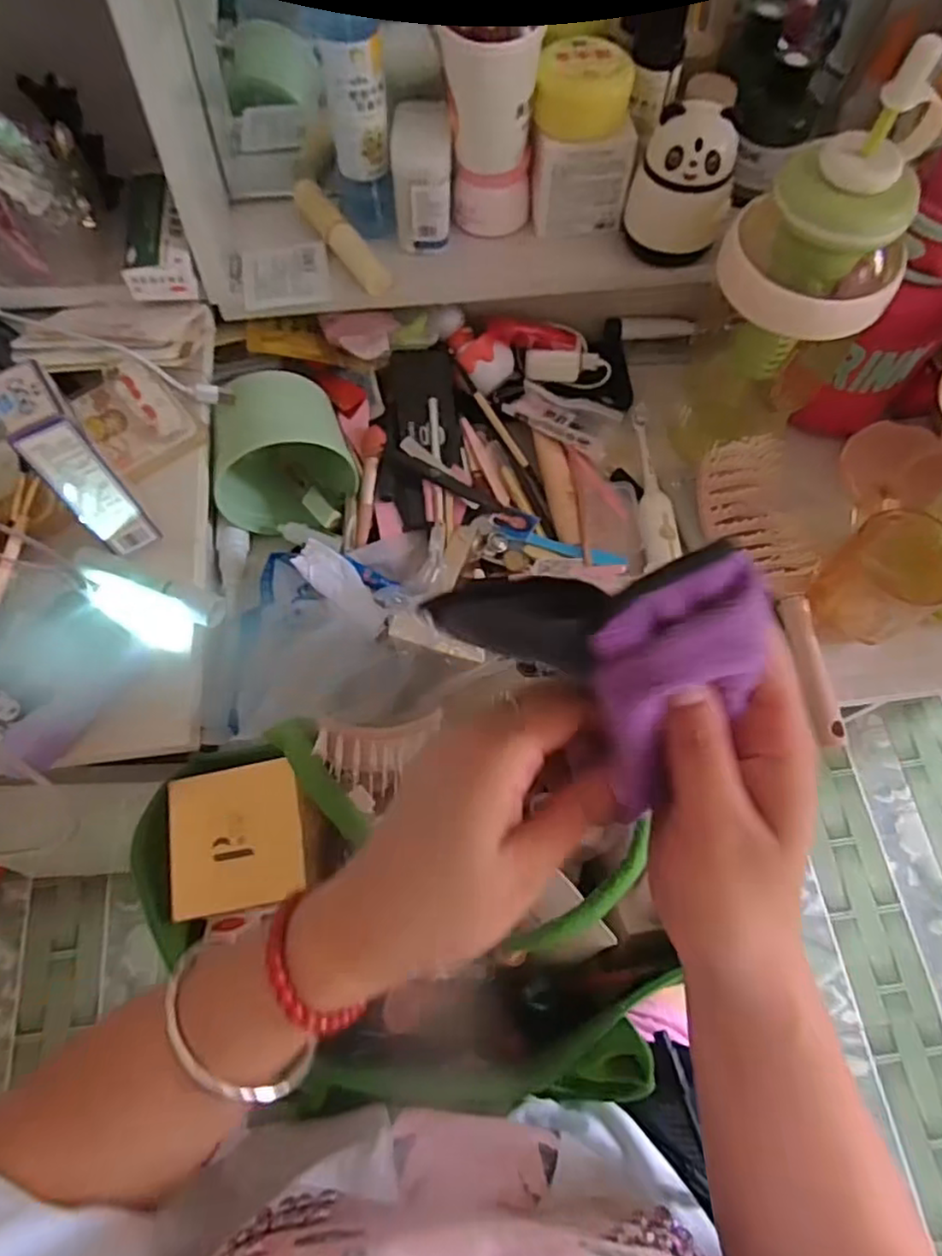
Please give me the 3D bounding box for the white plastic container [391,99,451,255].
[{"bbox_3d":[-0.036,-0.343,0.502,0.042,0.074,0.060,1,67,0],"label":"white plastic container"}]

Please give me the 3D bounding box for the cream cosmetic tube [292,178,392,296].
[{"bbox_3d":[-0.101,-0.306,0.518,0.024,0.025,0.117,-31,71,-12],"label":"cream cosmetic tube"}]

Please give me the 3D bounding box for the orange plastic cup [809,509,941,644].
[{"bbox_3d":[0.299,-0.037,0.476,0.073,0.061,0.079,0,67,0],"label":"orange plastic cup"}]

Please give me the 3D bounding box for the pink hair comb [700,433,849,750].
[{"bbox_3d":[0.232,-0.033,0.499,0.077,0.046,0.238,-7,67,-3],"label":"pink hair comb"}]

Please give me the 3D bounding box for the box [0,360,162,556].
[{"bbox_3d":[-0.220,-0.092,0.372,0.030,0.106,0.044,-31,71,-12],"label":"box"}]

